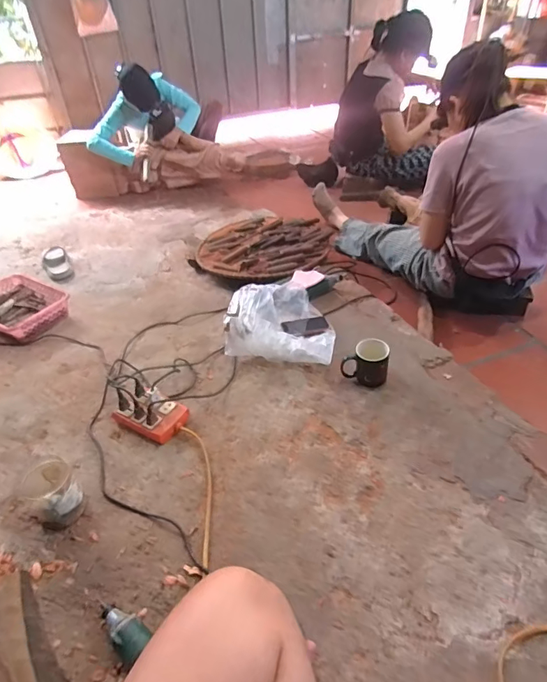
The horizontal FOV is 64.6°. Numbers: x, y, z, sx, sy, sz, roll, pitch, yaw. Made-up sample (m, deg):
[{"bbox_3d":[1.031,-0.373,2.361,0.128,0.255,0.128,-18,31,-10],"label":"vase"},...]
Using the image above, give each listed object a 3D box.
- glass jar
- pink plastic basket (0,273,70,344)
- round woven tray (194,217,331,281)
[{"bbox_3d":[-0.445,0.313,0.879,0.104,0.104,0.094,29,48,32],"label":"glass jar"},{"bbox_3d":[-0.870,-0.120,1.482,0.289,0.084,0.244,19,43,23],"label":"pink plastic basket"},{"bbox_3d":[-0.042,-0.372,1.674,0.501,0.061,0.468,-1,39,1],"label":"round woven tray"}]

